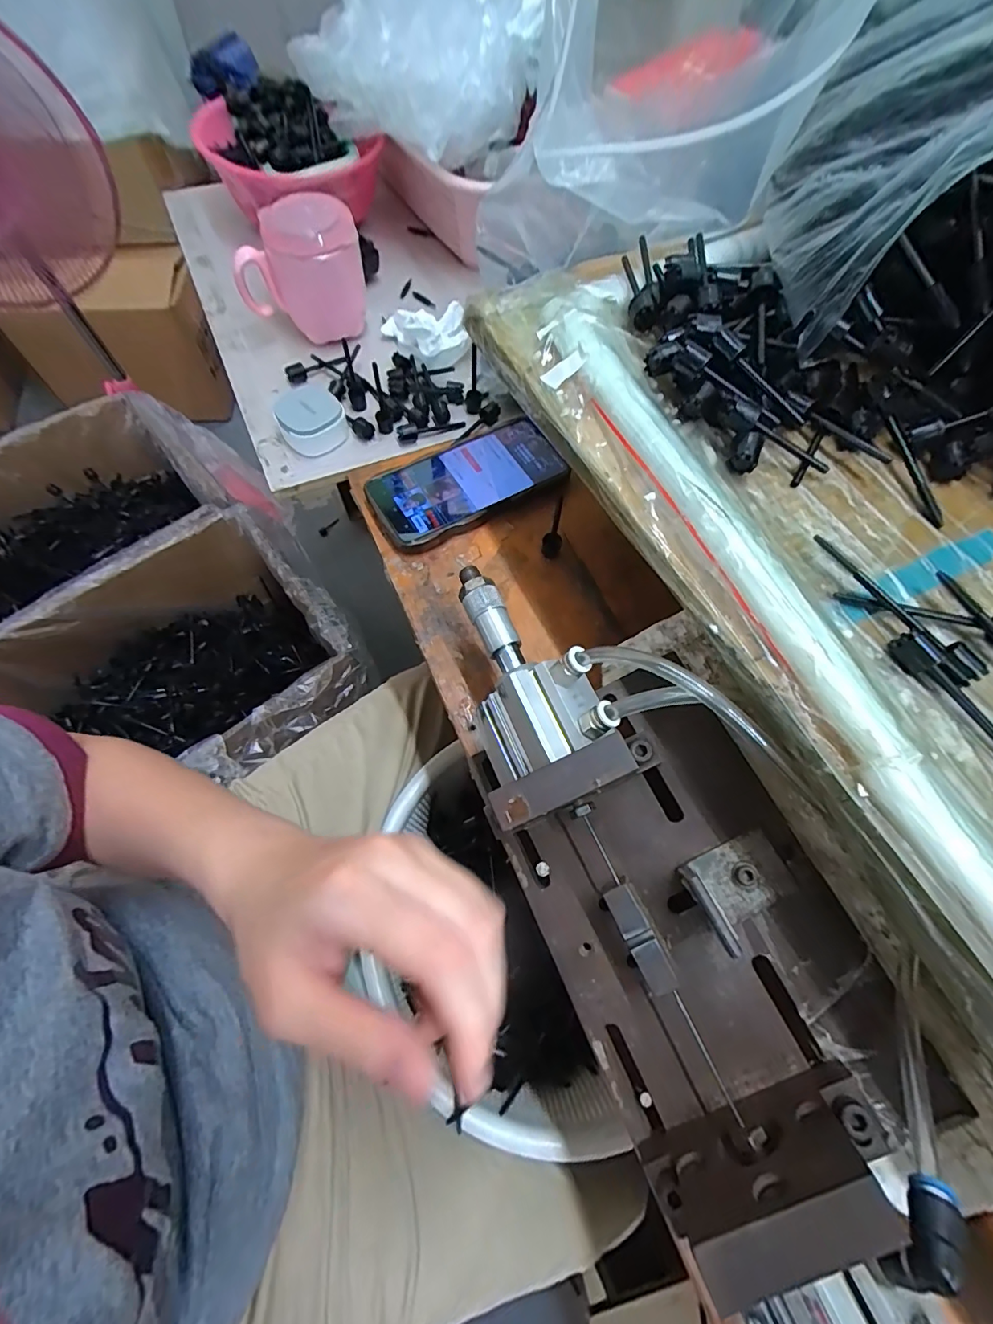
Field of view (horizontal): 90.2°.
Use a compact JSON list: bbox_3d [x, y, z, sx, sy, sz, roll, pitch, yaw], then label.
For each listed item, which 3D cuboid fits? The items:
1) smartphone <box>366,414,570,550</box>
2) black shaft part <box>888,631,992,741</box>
[{"bbox_3d":[-0.023,-0.156,0.420,0.164,0.017,0.078,-29,71,-14],"label":"smartphone"},{"bbox_3d":[0.205,0.020,0.206,0.014,0.013,0.087,-35,73,-16],"label":"black shaft part"}]

